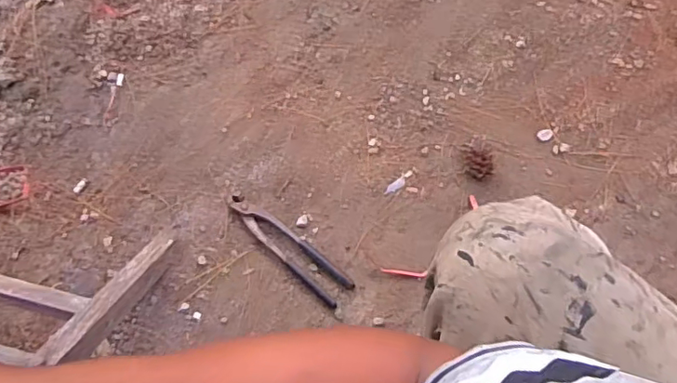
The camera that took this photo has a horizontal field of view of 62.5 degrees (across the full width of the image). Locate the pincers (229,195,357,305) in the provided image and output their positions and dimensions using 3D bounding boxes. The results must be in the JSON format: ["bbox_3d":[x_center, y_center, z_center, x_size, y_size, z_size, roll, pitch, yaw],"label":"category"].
[{"bbox_3d":[-0.073,0.080,0.801,0.213,0.016,0.048,39,76,15],"label":"pincers"}]

